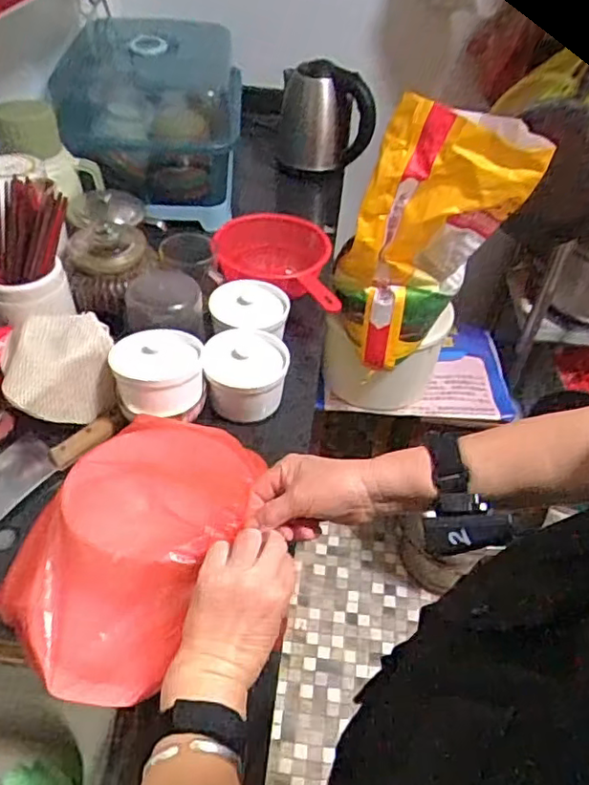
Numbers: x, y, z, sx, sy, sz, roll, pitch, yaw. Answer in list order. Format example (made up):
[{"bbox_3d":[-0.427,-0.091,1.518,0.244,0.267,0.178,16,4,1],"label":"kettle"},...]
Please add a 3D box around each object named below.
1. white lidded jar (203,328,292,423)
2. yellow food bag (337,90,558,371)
[{"bbox_3d":[-0.063,-0.026,0.806,0.103,0.082,0.109,3,45,-3],"label":"white lidded jar"},{"bbox_3d":[0.221,-0.255,1.086,0.245,0.463,0.065,14,36,-12],"label":"yellow food bag"}]

